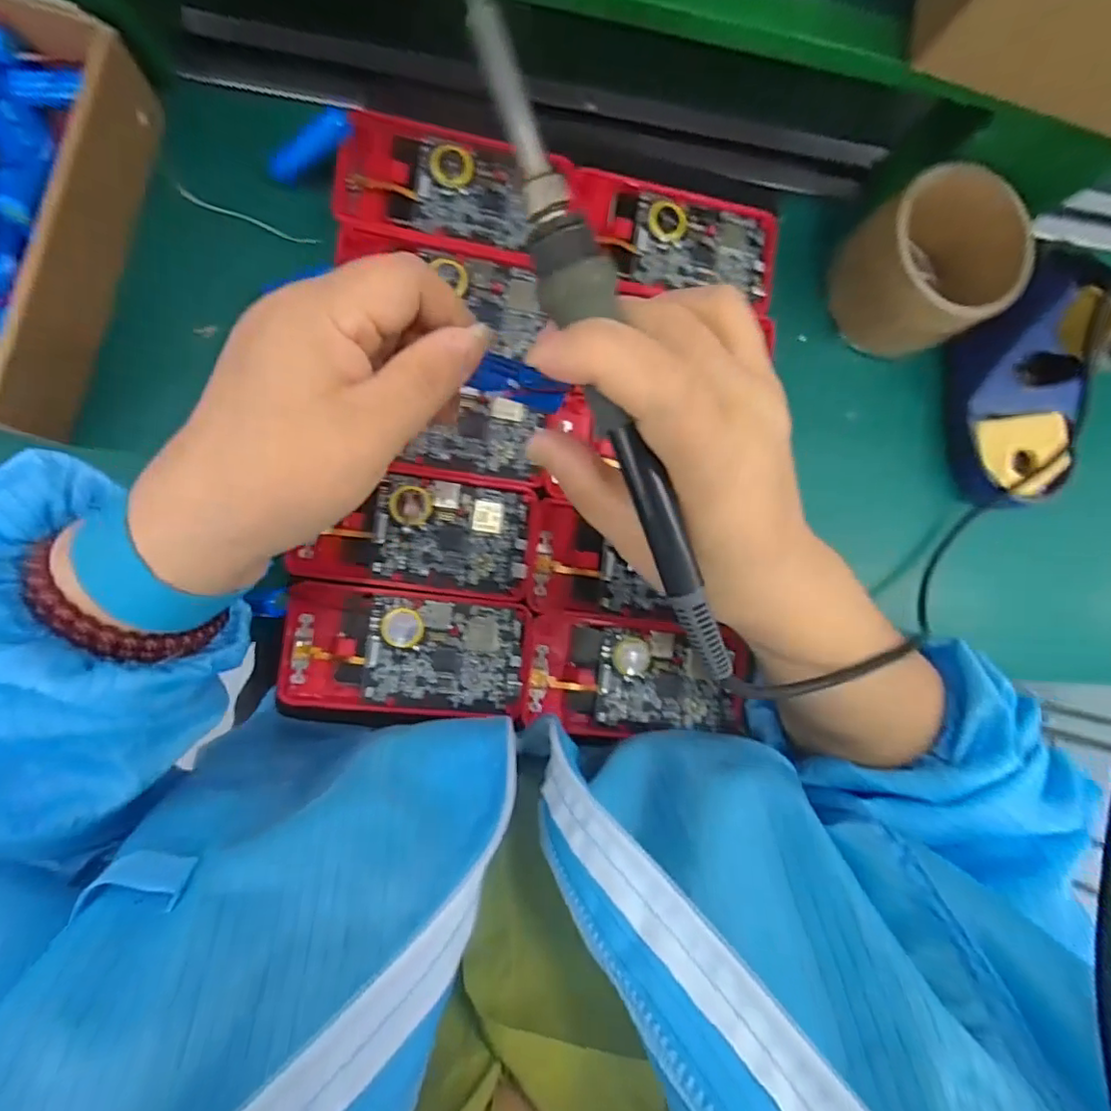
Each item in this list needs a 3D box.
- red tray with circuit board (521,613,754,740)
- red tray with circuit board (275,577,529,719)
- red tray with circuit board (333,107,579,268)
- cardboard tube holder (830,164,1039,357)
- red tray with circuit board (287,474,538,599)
[{"bbox_3d":[0.046,0.068,0.324,0.123,0.008,0.063,6,87,-8],"label":"red tray with circuit board"},{"bbox_3d":[-0.076,0.050,0.303,0.122,0.009,0.062,6,87,-8],"label":"red tray with circuit board"},{"bbox_3d":[-0.053,-0.200,0.318,0.124,0.013,0.064,8,86,-8],"label":"red tray with circuit board"},{"bbox_3d":[0.217,-0.170,0.342,0.075,0.066,0.079,0,87,-9],"label":"cardboard tube holder"},{"bbox_3d":[-0.072,-0.012,0.310,0.118,0.009,0.058,7,86,-8],"label":"red tray with circuit board"}]

